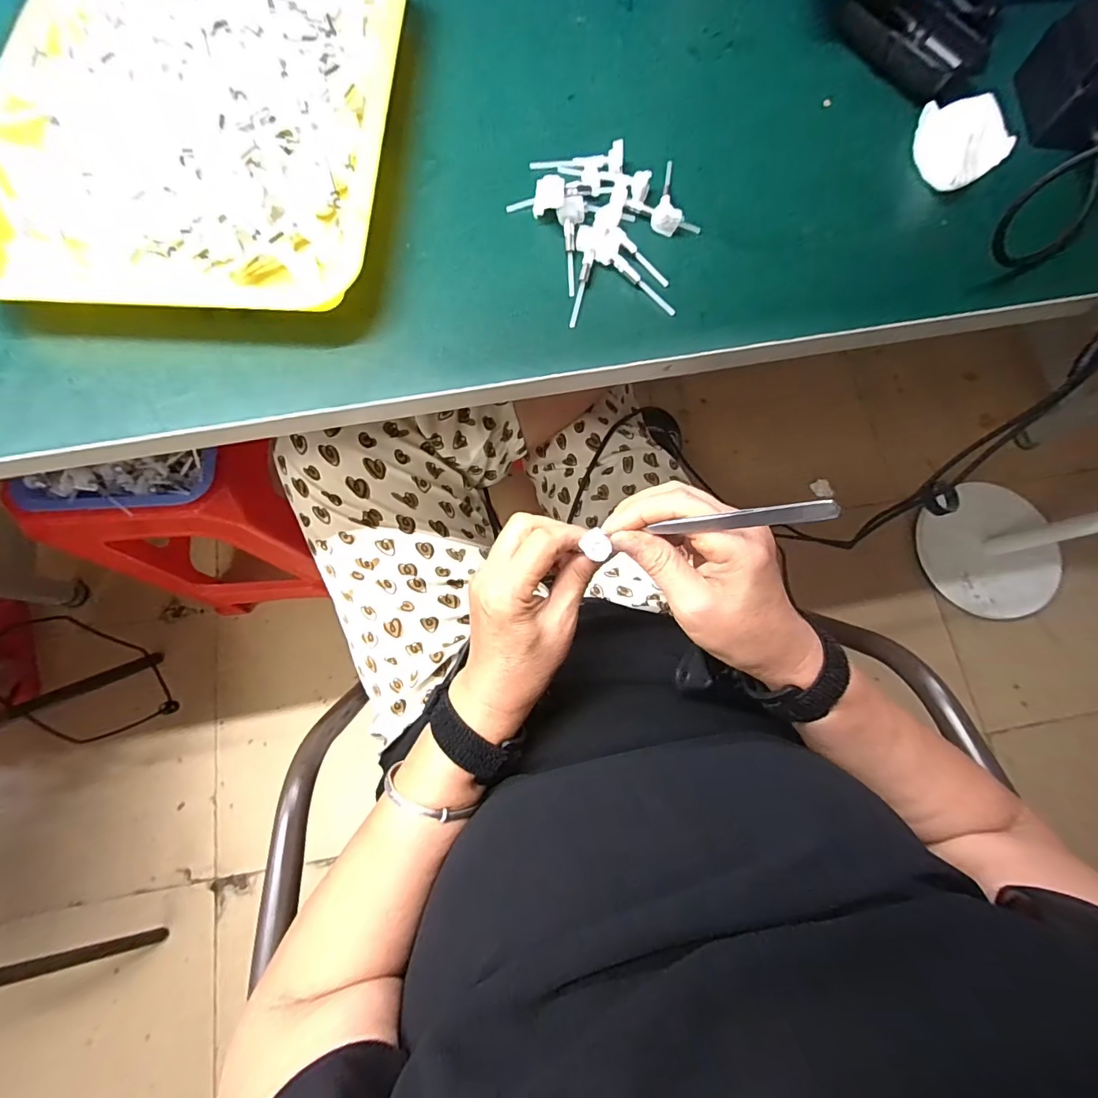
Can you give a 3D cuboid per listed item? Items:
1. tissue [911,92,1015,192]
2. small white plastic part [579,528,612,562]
[{"bbox_3d":[0.295,-0.283,0.336,0.063,0.017,0.069,-8,76,-3],"label":"tissue"},{"bbox_3d":[0.029,-0.002,0.289,0.015,0.007,0.019,-39,82,-9],"label":"small white plastic part"}]

